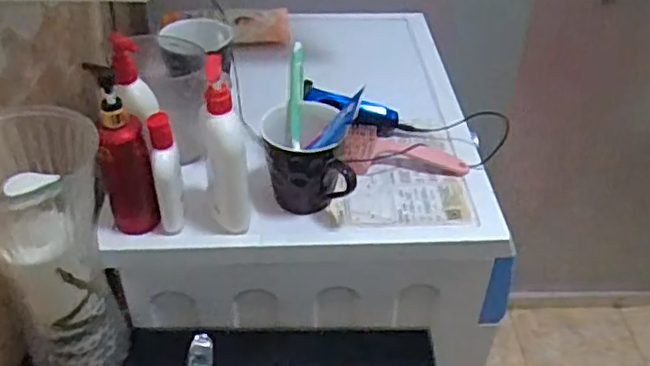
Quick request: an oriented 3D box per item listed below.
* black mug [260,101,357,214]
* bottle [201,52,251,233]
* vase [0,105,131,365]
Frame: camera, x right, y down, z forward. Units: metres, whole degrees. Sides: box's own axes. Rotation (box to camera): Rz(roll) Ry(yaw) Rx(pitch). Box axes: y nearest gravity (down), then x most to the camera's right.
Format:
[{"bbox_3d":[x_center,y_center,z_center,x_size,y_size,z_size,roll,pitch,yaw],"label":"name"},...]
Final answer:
[{"bbox_3d":[-0.019,-0.023,0.748,0.102,0.102,0.097,2,39,1],"label":"black mug"},{"bbox_3d":[-0.106,-0.040,0.688,0.045,0.194,0.061,-5,40,-11],"label":"bottle"},{"bbox_3d":[-0.284,0.078,0.654,0.141,0.275,0.137,-17,43,-21],"label":"vase"}]

